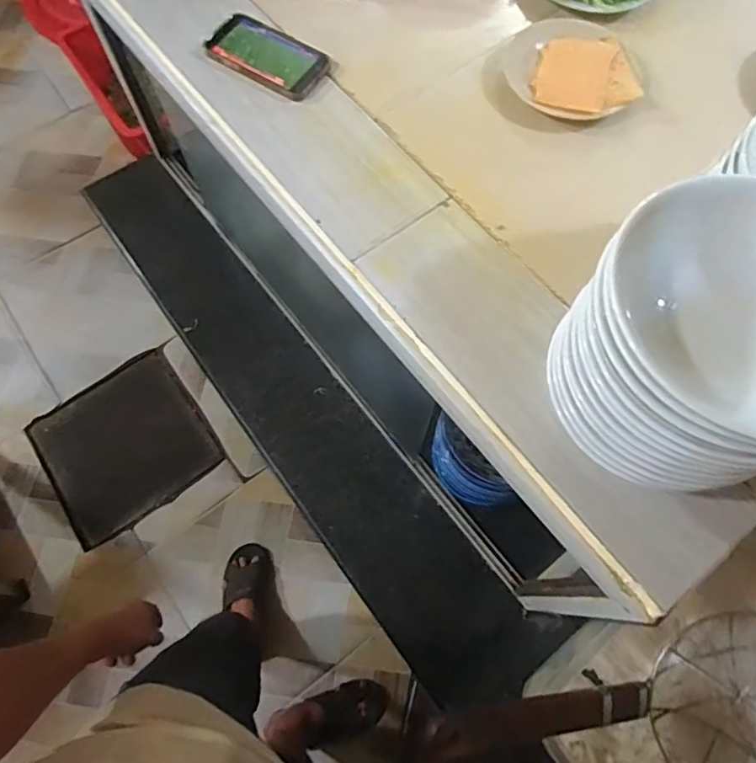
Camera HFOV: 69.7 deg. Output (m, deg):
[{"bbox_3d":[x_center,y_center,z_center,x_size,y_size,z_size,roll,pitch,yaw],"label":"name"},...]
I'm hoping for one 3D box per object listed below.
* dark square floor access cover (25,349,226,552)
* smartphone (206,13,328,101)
[{"bbox_3d":[-0.696,0.165,1.495,0.417,0.023,0.413,-36,70,-12],"label":"dark square floor access cover"},{"bbox_3d":[-0.145,-0.432,0.717,0.156,0.008,0.088,31,71,11],"label":"smartphone"}]

